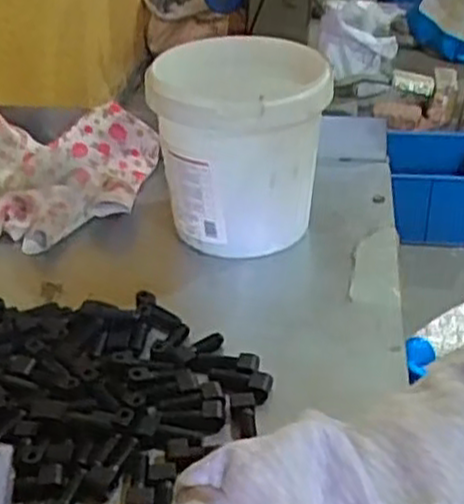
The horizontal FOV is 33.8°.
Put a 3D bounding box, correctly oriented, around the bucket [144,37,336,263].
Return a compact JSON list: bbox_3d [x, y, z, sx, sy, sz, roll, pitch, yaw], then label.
[{"bbox_3d":[0.006,-0.076,0.550,0.118,0.121,0.130,0,34,1],"label":"bucket"}]

